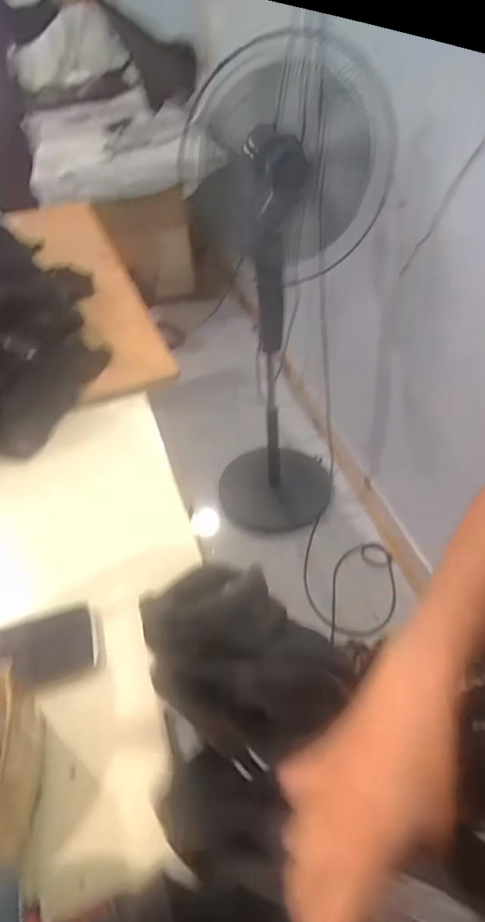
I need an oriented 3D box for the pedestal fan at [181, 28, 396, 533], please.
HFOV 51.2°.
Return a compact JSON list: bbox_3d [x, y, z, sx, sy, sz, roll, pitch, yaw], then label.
[{"bbox_3d":[0.119,-0.303,1.324,0.386,1.190,0.422,8,43,14],"label":"pedestal fan"}]

